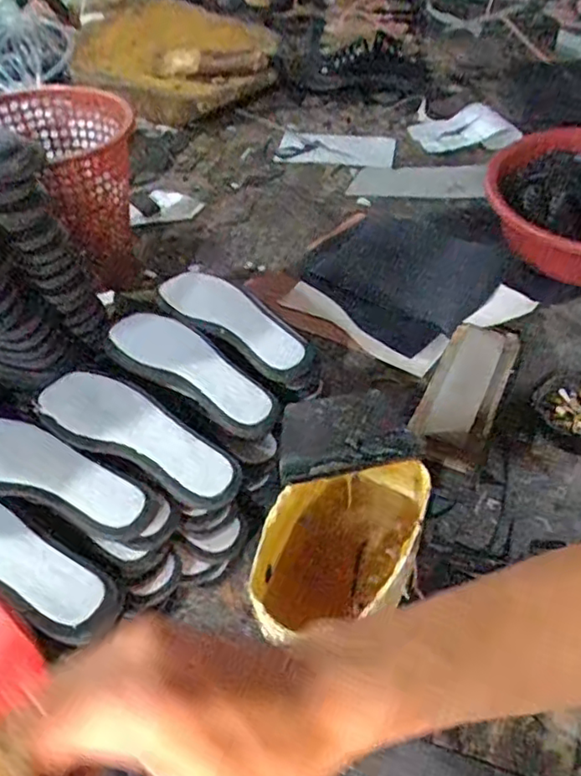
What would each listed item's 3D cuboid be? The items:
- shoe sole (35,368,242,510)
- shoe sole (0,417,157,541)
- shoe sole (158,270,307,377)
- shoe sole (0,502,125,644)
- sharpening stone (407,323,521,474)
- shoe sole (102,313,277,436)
[{"bbox_3d":[-0.159,0.043,0.615,0.244,0.018,0.083,23,53,23],"label":"shoe sole"},{"bbox_3d":[-0.236,0.083,0.588,0.226,0.013,0.077,16,50,18],"label":"shoe sole"},{"bbox_3d":[-0.069,-0.090,0.731,0.221,0.022,0.075,32,57,29],"label":"shoe sole"},{"bbox_3d":[-0.255,0.143,0.528,0.240,0.011,0.069,19,51,19],"label":"shoe sole"},{"bbox_3d":[0.216,0.004,0.740,0.085,0.047,0.218,19,51,20],"label":"sharpening stone"},{"bbox_3d":[-0.107,-0.022,0.681,0.230,0.026,0.078,27,54,25],"label":"shoe sole"}]

